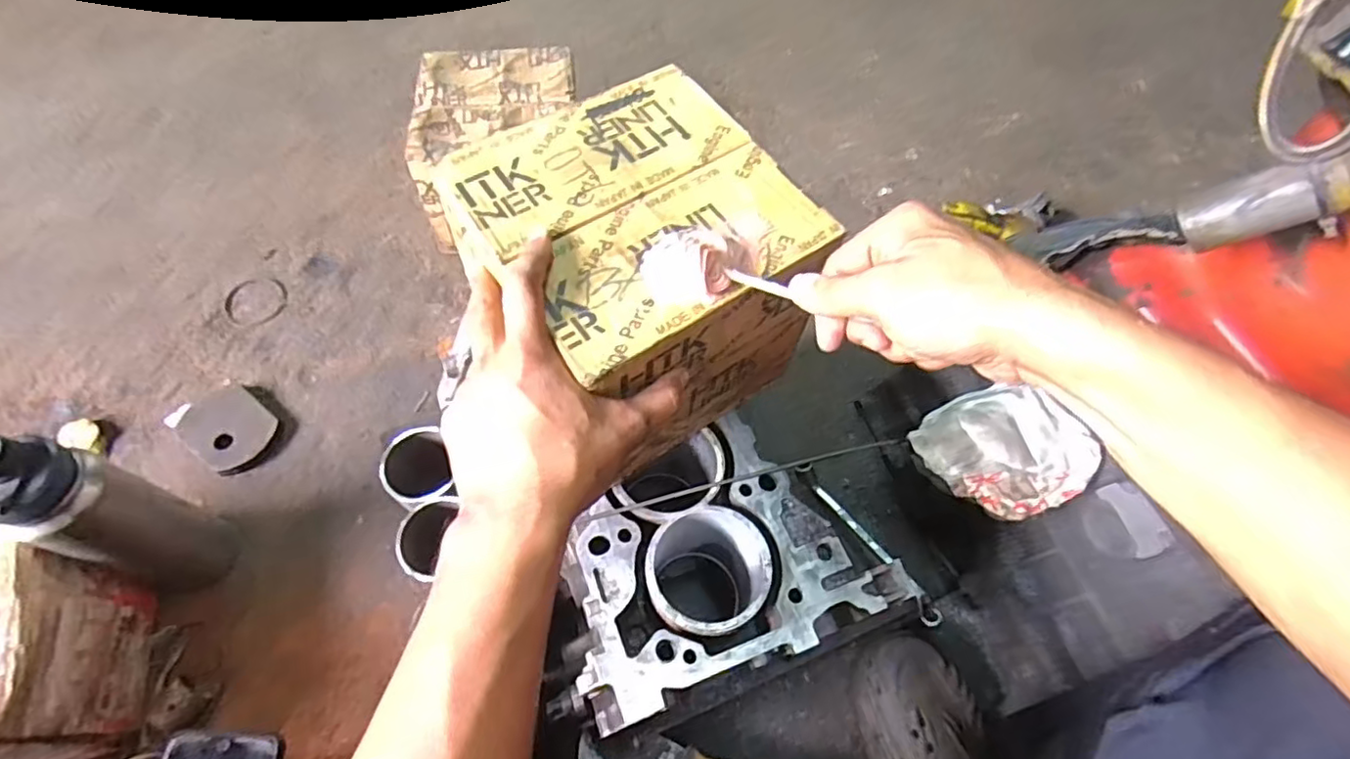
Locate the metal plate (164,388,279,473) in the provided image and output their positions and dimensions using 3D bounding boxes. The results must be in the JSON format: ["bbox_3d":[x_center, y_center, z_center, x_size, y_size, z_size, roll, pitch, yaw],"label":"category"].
[{"bbox_3d":[-0.538,0.054,0.754,0.121,0.016,0.083,35,65,15],"label":"metal plate"}]

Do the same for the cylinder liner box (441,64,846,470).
[{"bbox_3d":[-0.023,-0.075,0.431,0.175,0.154,0.181,-31,69,-17],"label":"cylinder liner box"}]

